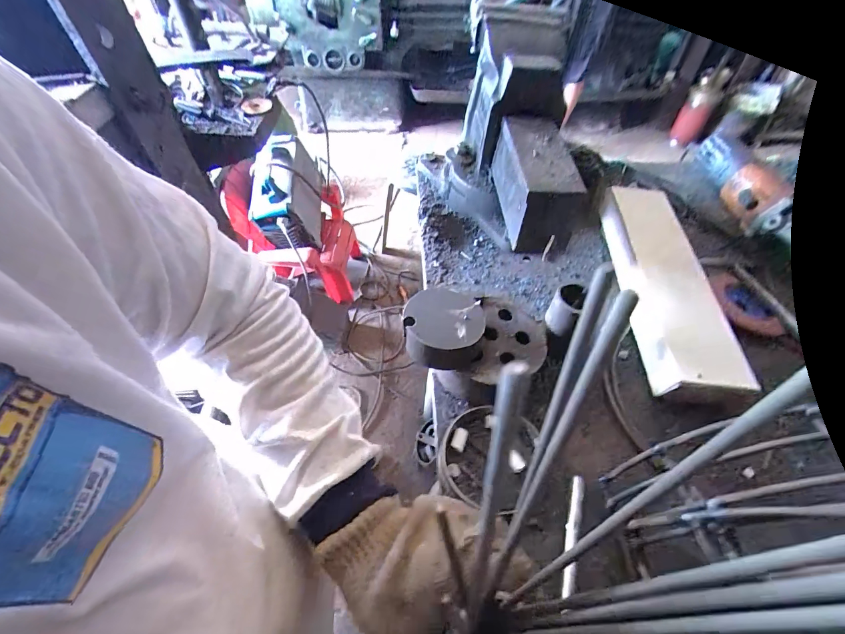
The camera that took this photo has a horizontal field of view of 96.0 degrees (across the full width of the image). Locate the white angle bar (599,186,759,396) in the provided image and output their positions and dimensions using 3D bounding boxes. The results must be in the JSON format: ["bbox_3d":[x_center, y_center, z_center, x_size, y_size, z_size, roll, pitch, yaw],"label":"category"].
[{"bbox_3d":[0.275,-0.050,0.446,0.081,0.050,0.304,7,51,4],"label":"white angle bar"}]

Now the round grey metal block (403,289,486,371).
[{"bbox_3d":[0.019,0.011,0.347,0.069,0.030,0.065,1,51,-1],"label":"round grey metal block"}]

